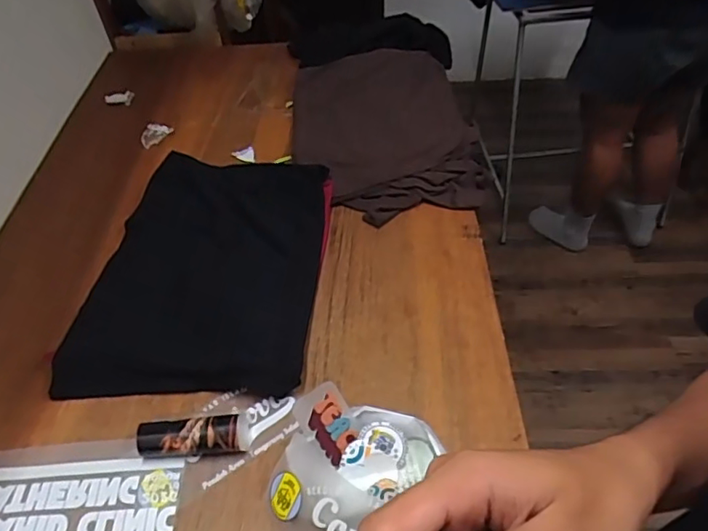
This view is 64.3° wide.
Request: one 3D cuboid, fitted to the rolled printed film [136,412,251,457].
[{"bbox_3d":[-0.211,0.222,0.737,0.140,0.046,0.050,-6,49,-3],"label":"rolled printed film"}]

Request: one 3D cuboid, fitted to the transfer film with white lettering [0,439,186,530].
[{"bbox_3d":[-0.360,0.293,0.711,0.278,0.005,0.142,-3,50,1],"label":"transfer film with white lettering"}]

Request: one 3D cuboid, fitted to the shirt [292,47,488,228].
[{"bbox_3d":[0.057,-0.294,1.189,0.359,0.074,0.516,-8,49,-4],"label":"shirt"}]

